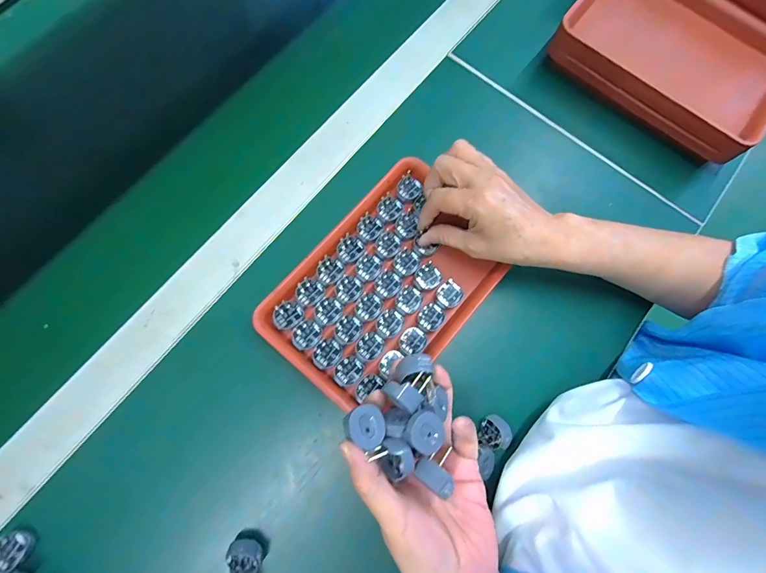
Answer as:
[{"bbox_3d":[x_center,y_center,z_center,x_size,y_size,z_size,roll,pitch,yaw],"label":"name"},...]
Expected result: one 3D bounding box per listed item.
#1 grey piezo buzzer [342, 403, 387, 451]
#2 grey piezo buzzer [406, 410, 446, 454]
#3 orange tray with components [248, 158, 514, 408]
[{"bbox_3d":[-0.013,0.097,0.254,0.029,0.012,0.025,41,58,1],"label":"grey piezo buzzer"},{"bbox_3d":[0.026,0.099,0.254,0.025,0.012,0.025,12,71,-18],"label":"grey piezo buzzer"},{"bbox_3d":[0.005,-0.001,0.367,0.157,0.020,0.224,41,79,8],"label":"orange tray with components"}]

